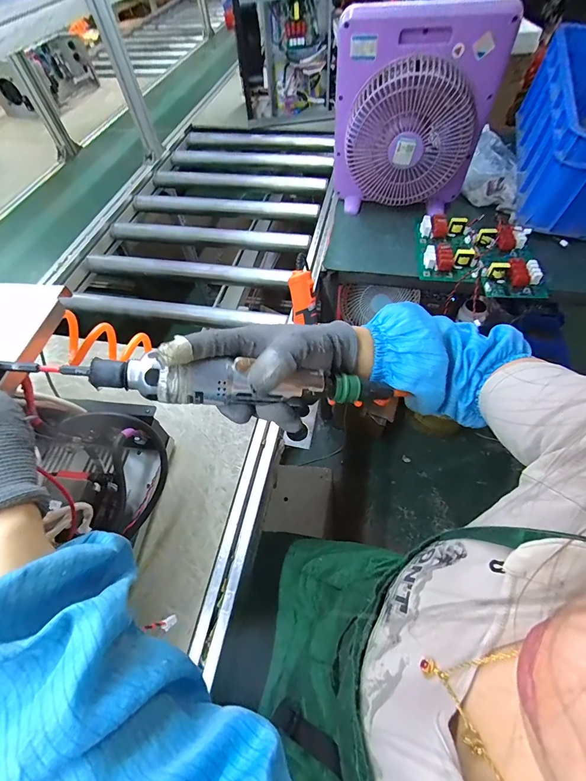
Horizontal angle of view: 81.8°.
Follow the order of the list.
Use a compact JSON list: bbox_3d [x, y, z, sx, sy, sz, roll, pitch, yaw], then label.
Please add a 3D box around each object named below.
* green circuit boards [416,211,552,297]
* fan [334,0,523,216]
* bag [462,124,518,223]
[{"bbox_3d":[0.413,-0.301,0.749,0.277,0.048,0.192,13,59,12],"label":"green circuit boards"},{"bbox_3d":[0.239,-0.552,0.708,0.311,0.331,0.094,10,59,10],"label":"fan"},{"bbox_3d":[0.510,-0.565,0.873,0.124,0.087,0.265,7,58,8],"label":"bag"}]

